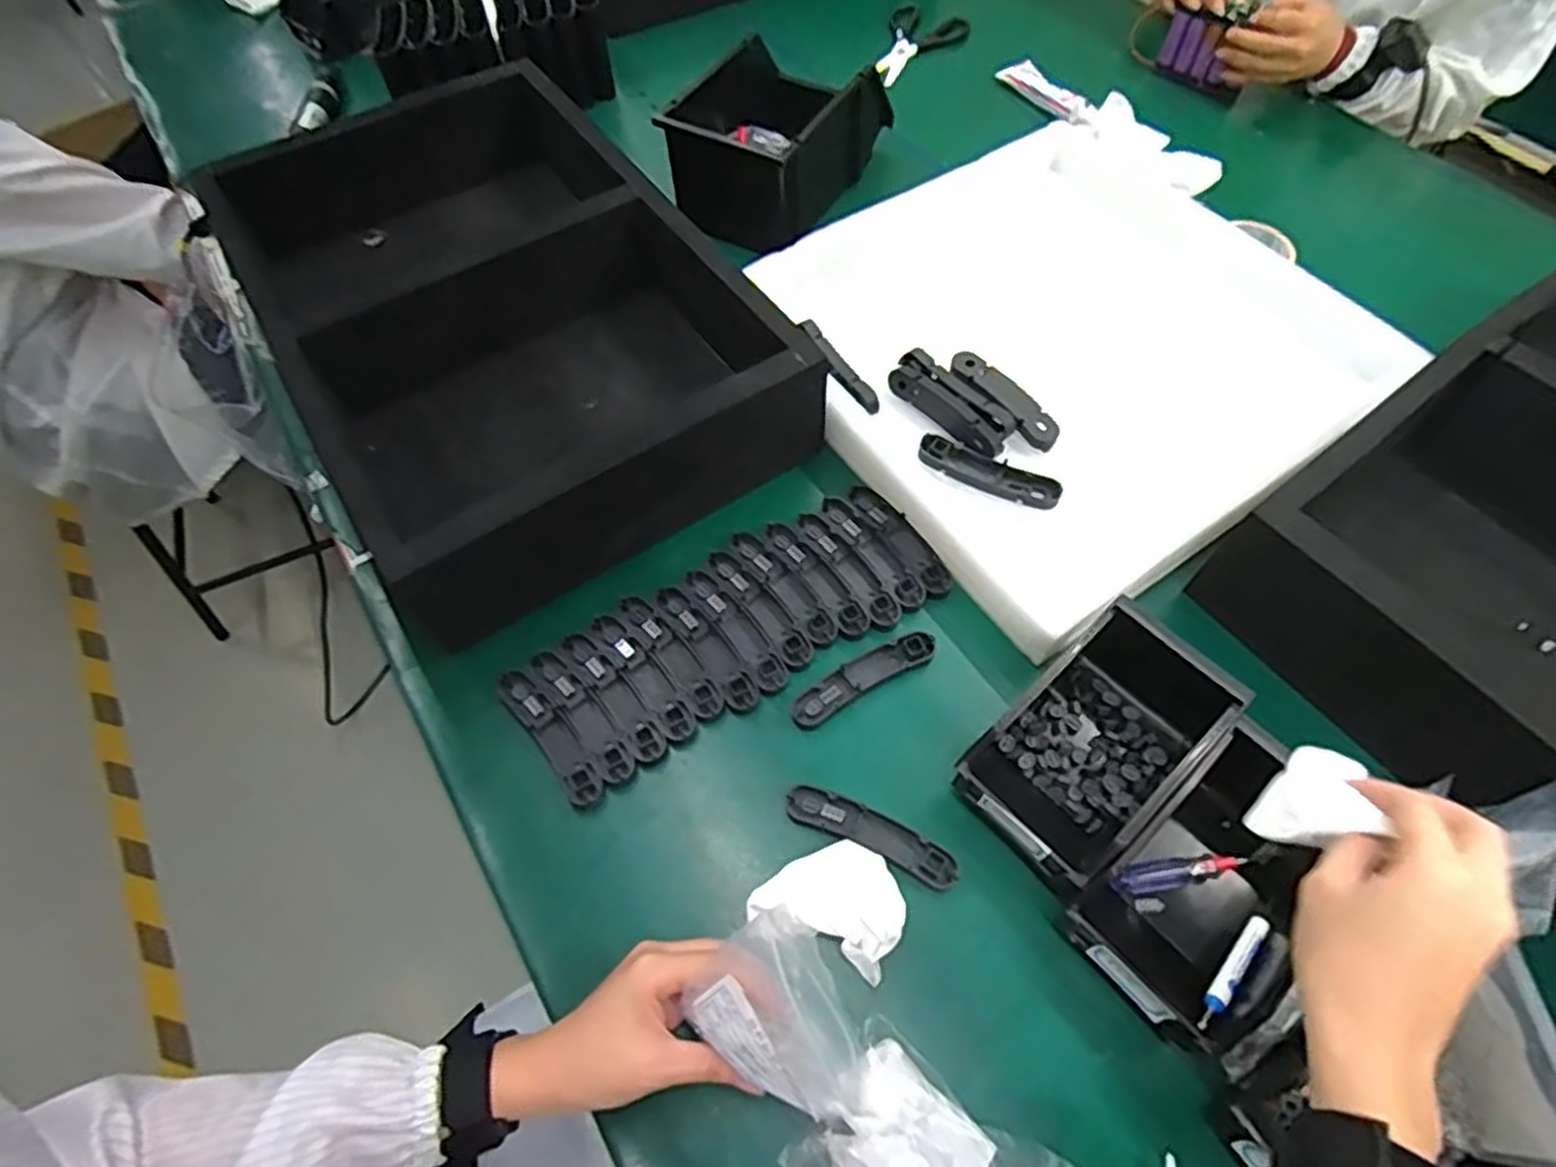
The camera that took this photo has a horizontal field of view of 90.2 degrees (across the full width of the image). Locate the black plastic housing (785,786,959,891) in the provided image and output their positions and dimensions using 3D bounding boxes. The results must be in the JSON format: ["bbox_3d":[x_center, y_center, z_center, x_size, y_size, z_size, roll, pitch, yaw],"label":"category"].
[{"bbox_3d":[0.064,0.170,0.529,0.120,0.010,0.027,22,63,14],"label":"black plastic housing"}]

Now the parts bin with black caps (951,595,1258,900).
[{"bbox_3d":[0.219,0.104,0.527,0.186,0.068,0.101,-39,66,-19],"label":"parts bin with black caps"}]

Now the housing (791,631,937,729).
[{"bbox_3d":[0.064,0.070,0.588,0.118,0.016,0.029,-26,62,-13],"label":"housing"}]

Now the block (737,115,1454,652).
[{"bbox_3d":[0.272,-0.234,0.725,0.500,0.053,0.456,-31,64,-16],"label":"block"}]

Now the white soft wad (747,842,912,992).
[{"bbox_3d":[0.037,0.201,0.502,0.091,0.028,0.070,23,63,14],"label":"white soft wad"}]

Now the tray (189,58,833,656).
[{"bbox_3d":[-0.261,-0.257,0.717,0.357,0.123,0.560,-32,64,-16],"label":"tray"}]

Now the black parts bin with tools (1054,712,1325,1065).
[{"bbox_3d":[0.266,0.187,0.486,0.175,0.087,0.107,-38,66,-18],"label":"black parts bin with tools"}]

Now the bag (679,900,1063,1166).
[{"bbox_3d":[0.053,0.289,0.416,0.233,0.077,0.089,43,68,0],"label":"bag"}]

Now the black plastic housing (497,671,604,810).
[{"bbox_3d":[-0.166,0.113,0.567,0.025,0.013,0.119,-36,65,-18],"label":"black plastic housing"}]

